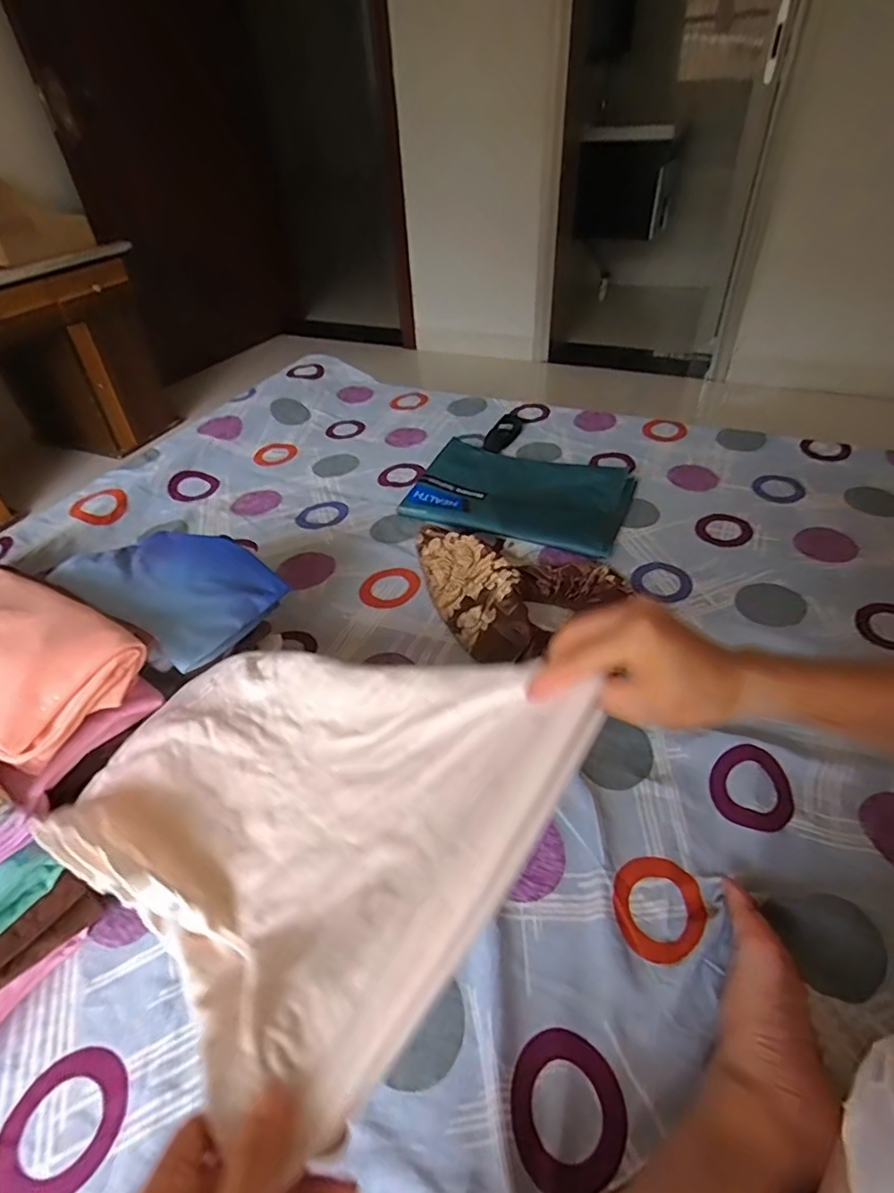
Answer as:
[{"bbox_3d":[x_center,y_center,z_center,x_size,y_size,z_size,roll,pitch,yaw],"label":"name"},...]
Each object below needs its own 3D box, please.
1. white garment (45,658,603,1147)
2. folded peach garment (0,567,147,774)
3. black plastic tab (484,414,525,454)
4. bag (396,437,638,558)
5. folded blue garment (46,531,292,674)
[{"bbox_3d":[-0.135,0.126,0.418,0.395,0.206,0.249,26,50,27],"label":"white garment"},{"bbox_3d":[-0.411,0.059,0.520,0.209,0.081,0.155,20,47,23],"label":"folded peach garment"},{"bbox_3d":[0.126,-0.358,1.235,0.047,0.023,0.141,19,48,22],"label":"black plastic tab"},{"bbox_3d":[0.134,-0.198,1.039,0.380,0.046,0.269,16,47,20],"label":"bag"},{"bbox_3d":[-0.325,-0.014,0.673,0.205,0.076,0.171,18,46,22],"label":"folded blue garment"}]

